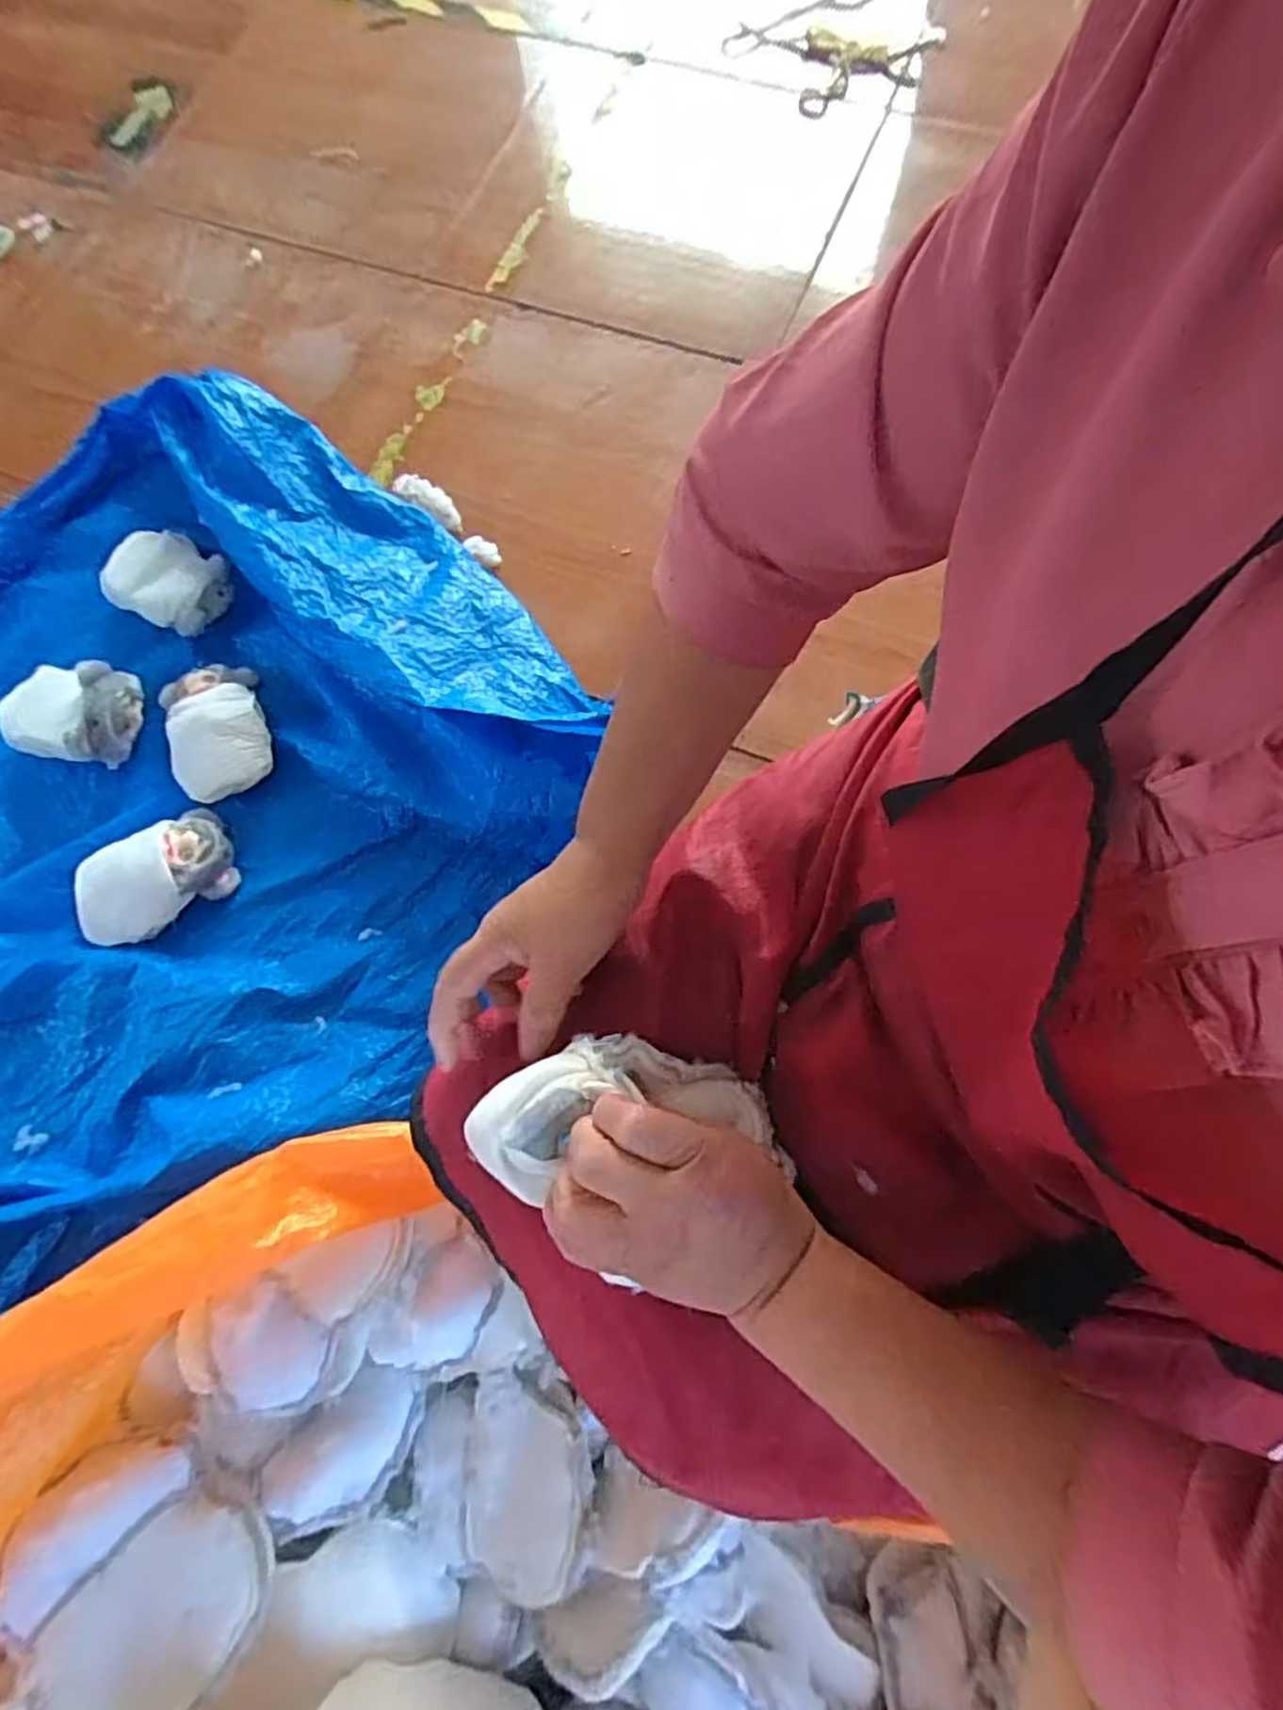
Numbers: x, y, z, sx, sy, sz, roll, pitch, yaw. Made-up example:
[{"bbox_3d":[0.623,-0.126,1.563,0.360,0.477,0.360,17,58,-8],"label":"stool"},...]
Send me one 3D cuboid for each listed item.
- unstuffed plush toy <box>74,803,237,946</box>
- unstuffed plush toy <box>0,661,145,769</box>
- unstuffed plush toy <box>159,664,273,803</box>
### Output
[{"bbox_3d":[-0.576,0.025,0.871,0.185,0.054,0.114,-36,75,-8],"label":"unstuffed plush toy"},{"bbox_3d":[-0.700,-0.178,0.923,0.138,0.061,0.120,3,73,4],"label":"unstuffed plush toy"},{"bbox_3d":[-0.531,-0.163,0.922,0.115,0.057,0.176,-23,73,-5],"label":"unstuffed plush toy"}]

